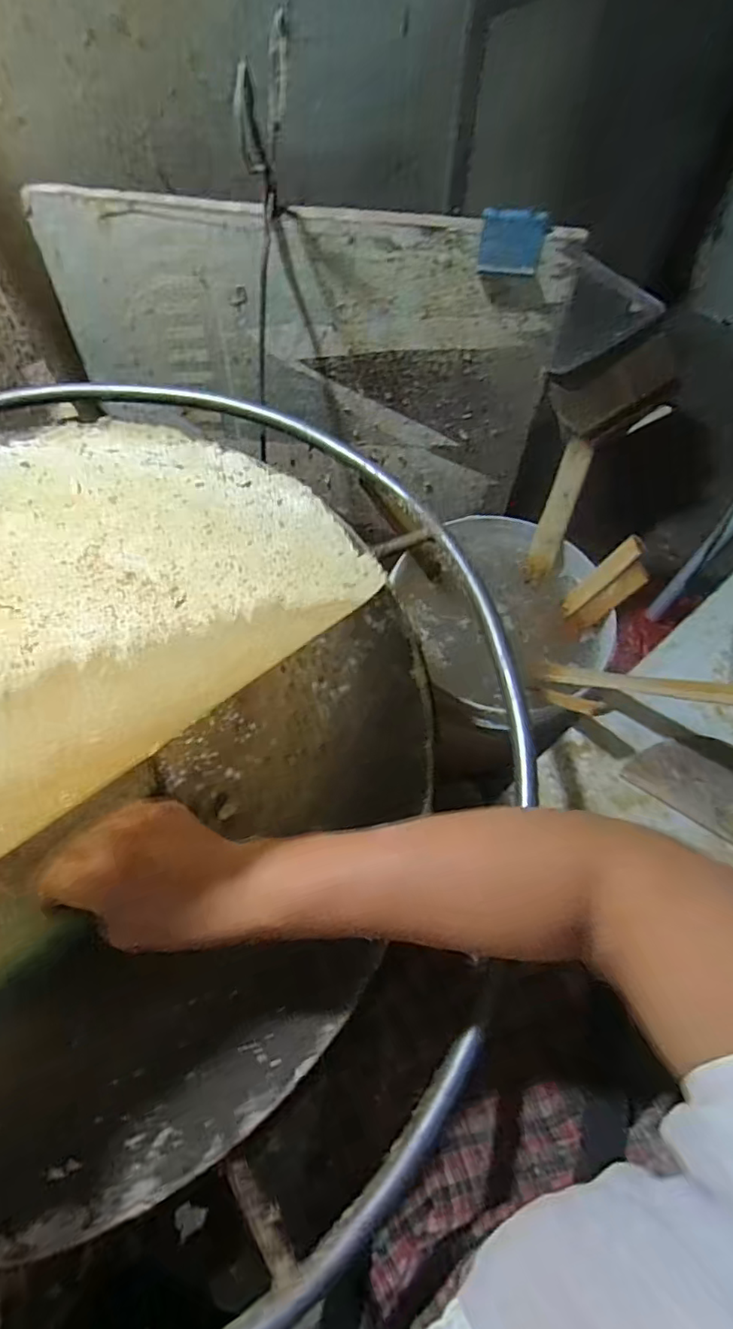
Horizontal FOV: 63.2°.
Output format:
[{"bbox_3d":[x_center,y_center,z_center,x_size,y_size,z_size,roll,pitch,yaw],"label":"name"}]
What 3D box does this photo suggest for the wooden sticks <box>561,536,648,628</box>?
[{"bbox_3d":[0.304,-0.097,0.752,0.016,0.126,0.053,-10,59,-41],"label":"wooden sticks"}]

